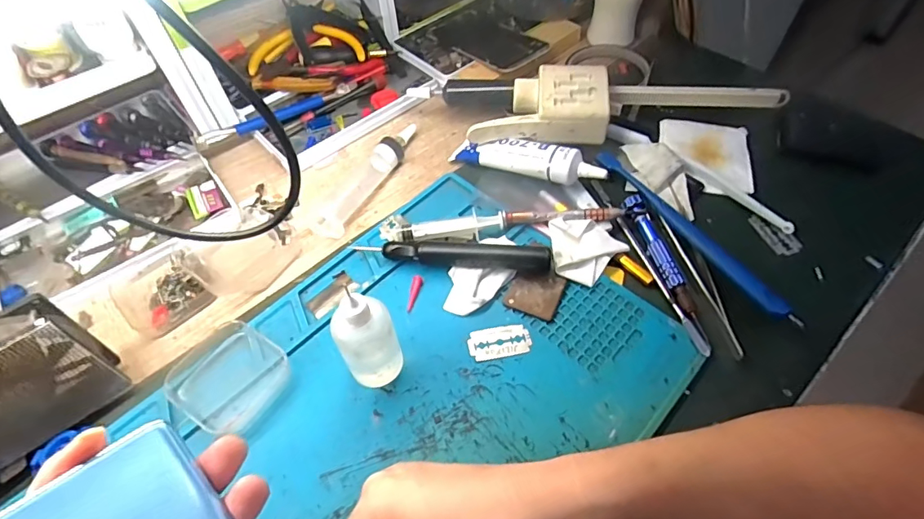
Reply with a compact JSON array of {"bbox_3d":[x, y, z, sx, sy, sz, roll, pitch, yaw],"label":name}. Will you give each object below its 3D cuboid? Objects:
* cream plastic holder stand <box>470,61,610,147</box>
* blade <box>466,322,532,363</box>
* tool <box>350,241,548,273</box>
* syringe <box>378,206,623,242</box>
[{"bbox_3d":[0.067,-0.134,0.437,0.117,0.049,0.061,-2,55,0],"label":"cream plastic holder stand"},{"bbox_3d":[0.026,0.055,0.336,0.043,0.004,0.024,-11,55,-6],"label":"blade"},{"bbox_3d":[-0.007,-0.004,0.365,0.144,0.023,0.015,5,55,5],"label":"tool"},{"bbox_3d":[0.029,-0.033,0.389,0.188,0.016,0.029,-5,55,-2],"label":"syringe"}]

